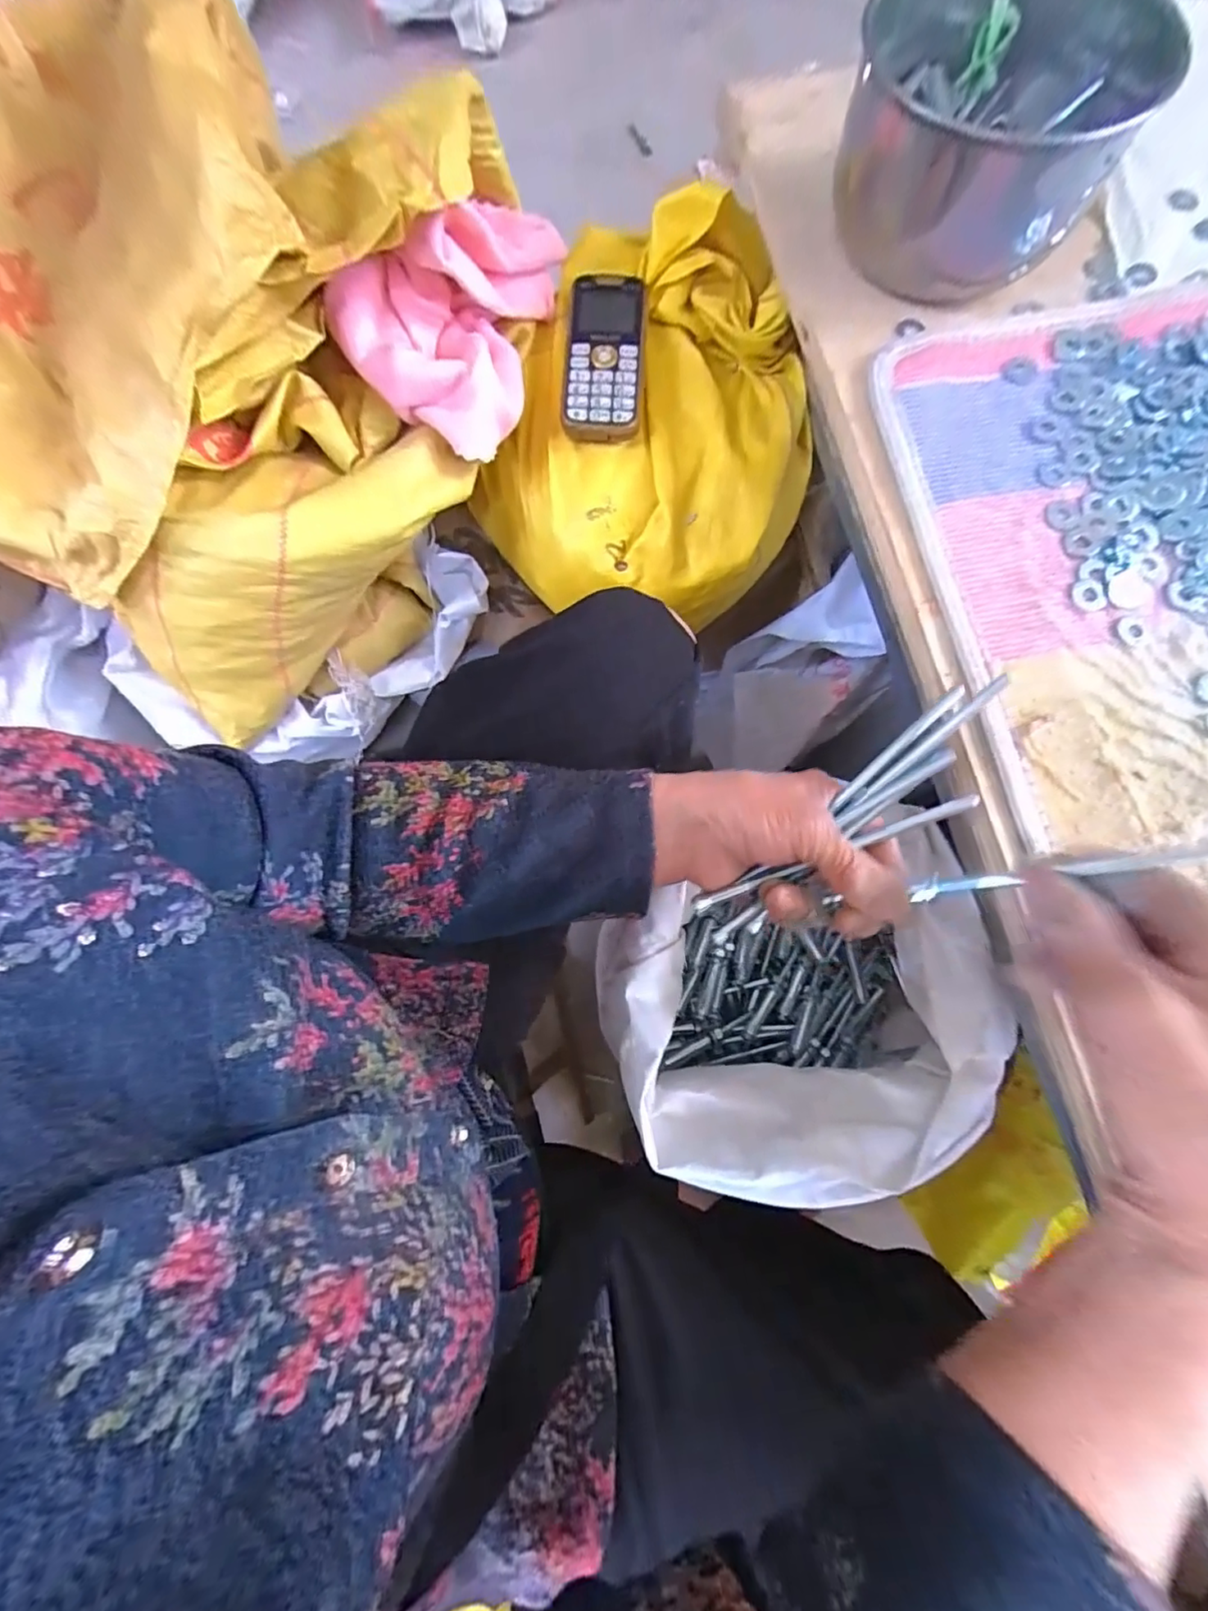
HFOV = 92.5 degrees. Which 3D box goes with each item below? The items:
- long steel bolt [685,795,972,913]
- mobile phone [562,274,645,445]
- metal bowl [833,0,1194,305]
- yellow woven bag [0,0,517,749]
[{"bbox_3d":[0.115,0.025,0.294,0.148,0.006,0.008,-22,76,6],"label":"long steel bolt"},{"bbox_3d":[-0.001,-0.341,0.443,0.059,0.016,0.129,2,87,10],"label":"mobile phone"},{"bbox_3d":[0.239,-0.428,0.367,0.167,0.089,0.174,0,76,1],"label":"metal bowl"},{"bbox_3d":[-0.268,-0.326,0.423,0.365,0.245,0.406,35,81,8],"label":"yellow woven bag"}]

